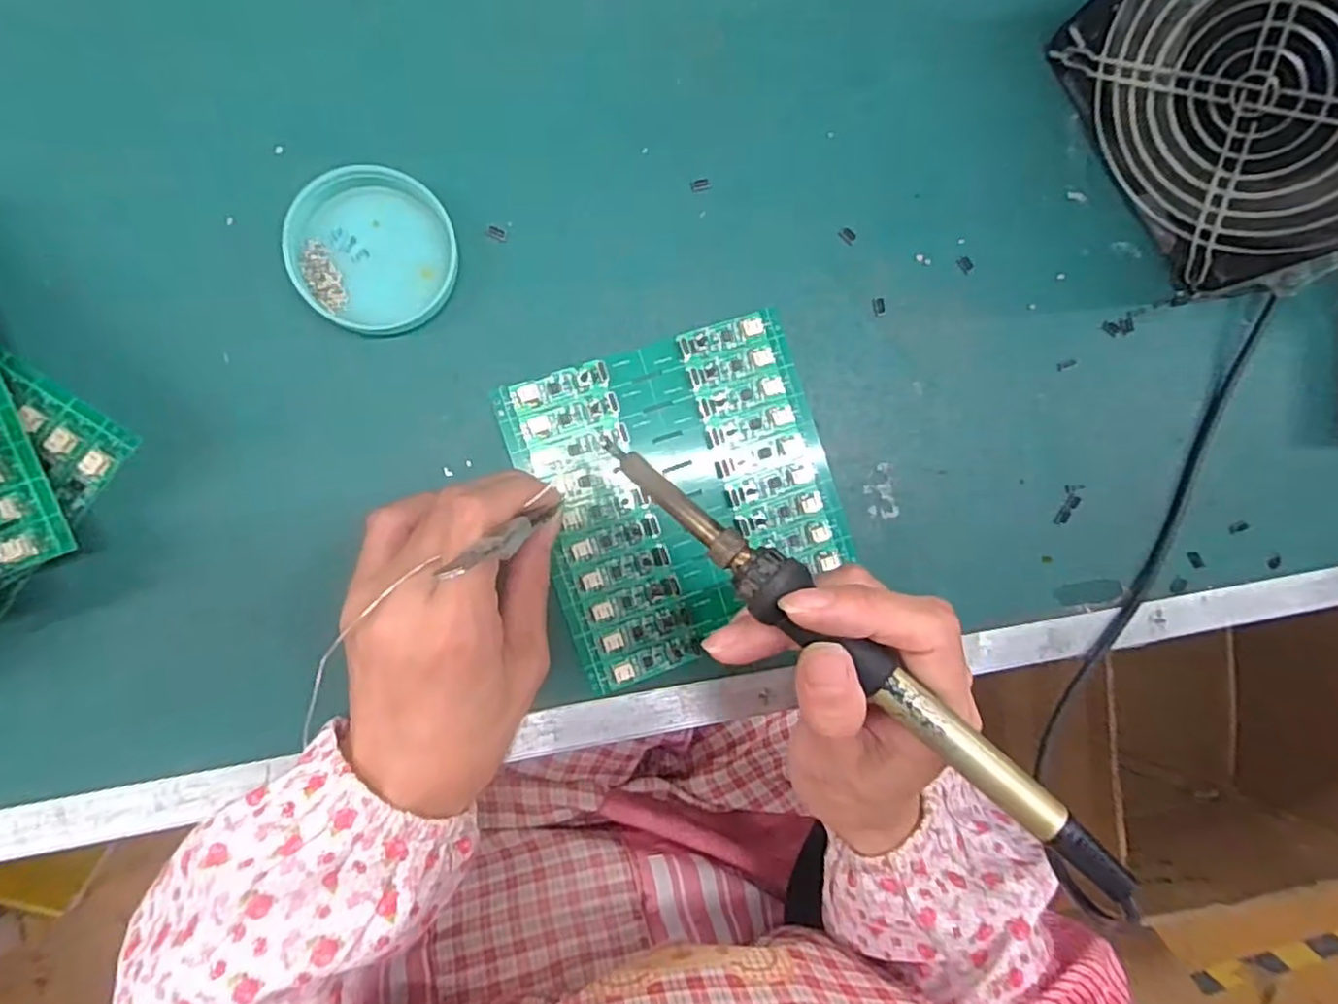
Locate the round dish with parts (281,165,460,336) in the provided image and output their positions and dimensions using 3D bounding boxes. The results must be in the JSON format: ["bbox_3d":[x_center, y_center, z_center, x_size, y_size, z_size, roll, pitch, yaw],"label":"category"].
[{"bbox_3d":[-0.120,-0.101,0.288,0.062,0.017,0.061,0,91,-10],"label":"round dish with parts"}]

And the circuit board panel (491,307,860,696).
[{"bbox_3d":[0.008,-0.003,0.316,0.132,0.004,0.137,-20,92,-10],"label":"circuit board panel"}]

